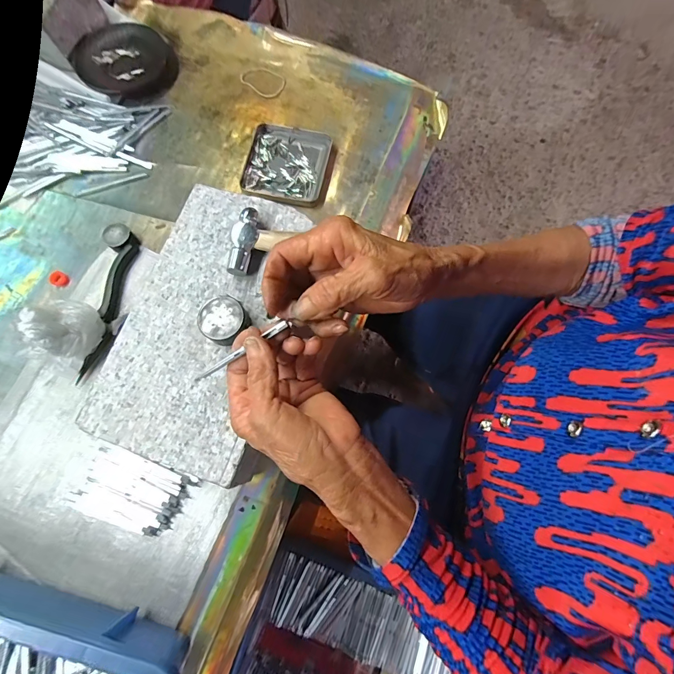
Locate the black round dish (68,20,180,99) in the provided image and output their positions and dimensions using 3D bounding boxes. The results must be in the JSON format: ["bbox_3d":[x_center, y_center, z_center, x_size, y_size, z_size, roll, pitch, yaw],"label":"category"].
[{"bbox_3d":[-0.286,-0.373,0.482,0.137,0.019,0.111,20,75,7],"label":"black round dish"}]

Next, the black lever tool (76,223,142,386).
[{"bbox_3d":[-0.249,-0.043,0.391,0.036,0.016,0.176,1,74,2],"label":"black lever tool"}]

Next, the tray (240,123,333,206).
[{"bbox_3d":[-0.064,-0.212,0.440,0.099,0.011,0.103,11,74,5],"label":"tray"}]

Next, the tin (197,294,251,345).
[{"bbox_3d":[-0.093,-0.013,0.299,0.038,0.021,0.036,0,74,1],"label":"tin"}]

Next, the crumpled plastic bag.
[{"bbox_3d":[-0.272,-0.004,0.355,0.054,0.062,0.069,24,76,8],"label":"crumpled plastic bag"}]

